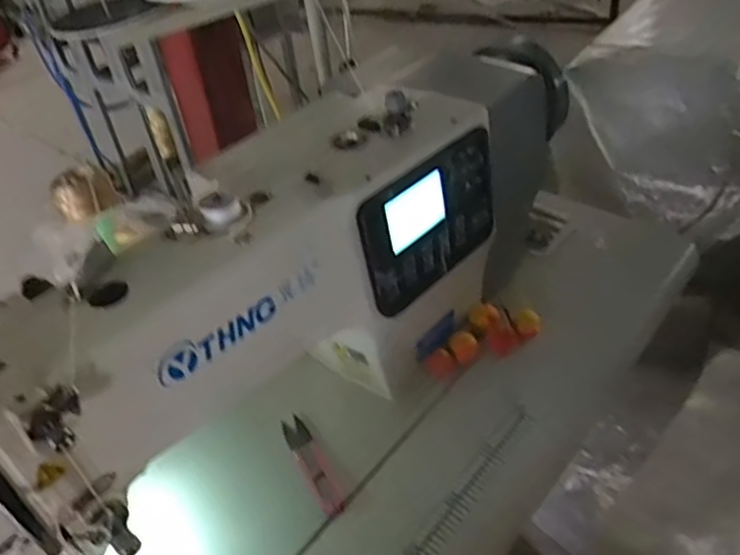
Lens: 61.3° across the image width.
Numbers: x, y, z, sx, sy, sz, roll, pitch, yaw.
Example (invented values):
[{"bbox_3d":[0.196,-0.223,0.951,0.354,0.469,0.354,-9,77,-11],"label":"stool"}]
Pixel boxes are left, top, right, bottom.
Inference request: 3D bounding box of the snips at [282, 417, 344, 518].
[{"bbox_3d":[-0.048,0.153,0.514,0.023,0.007,0.103,-21,43,-17],"label":"snips"}]

